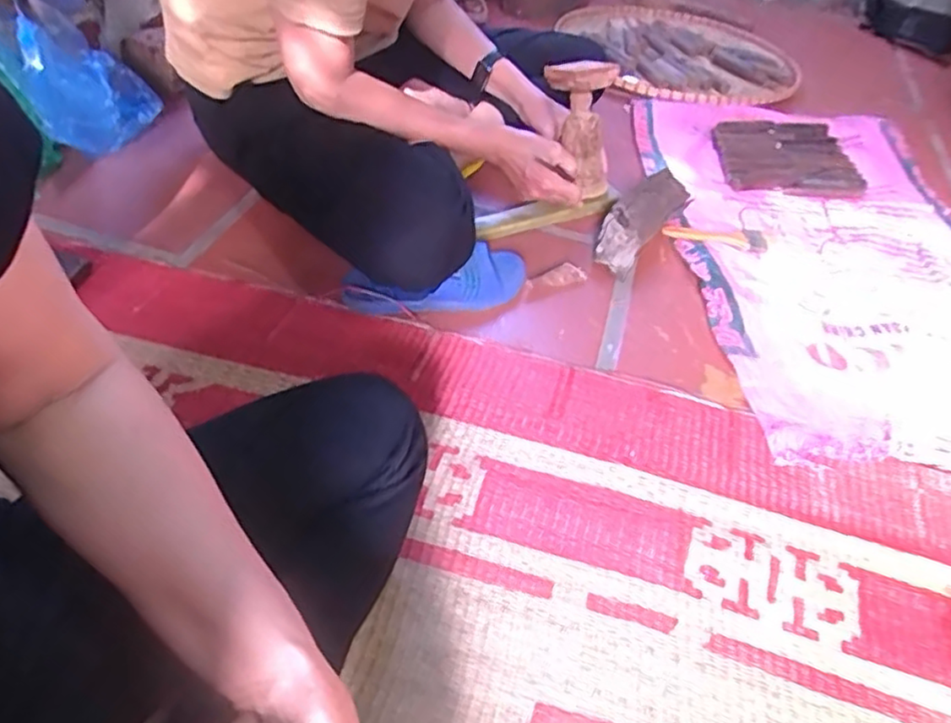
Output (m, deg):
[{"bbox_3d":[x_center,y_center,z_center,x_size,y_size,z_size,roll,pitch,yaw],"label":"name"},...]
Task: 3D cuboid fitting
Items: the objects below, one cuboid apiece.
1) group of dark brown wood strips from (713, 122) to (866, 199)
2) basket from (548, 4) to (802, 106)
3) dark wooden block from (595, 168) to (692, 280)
[{"bbox_3d":[0.517,-0.346,1.107,0.237,0.042,0.211,-2,44,-6],"label":"group of dark brown wood strips"},{"bbox_3d":[0.432,-0.652,1.390,0.427,0.064,0.455,-6,45,-10],"label":"basket"},{"bbox_3d":[0.232,-0.198,0.910,0.070,0.054,0.198,27,49,22],"label":"dark wooden block"}]

